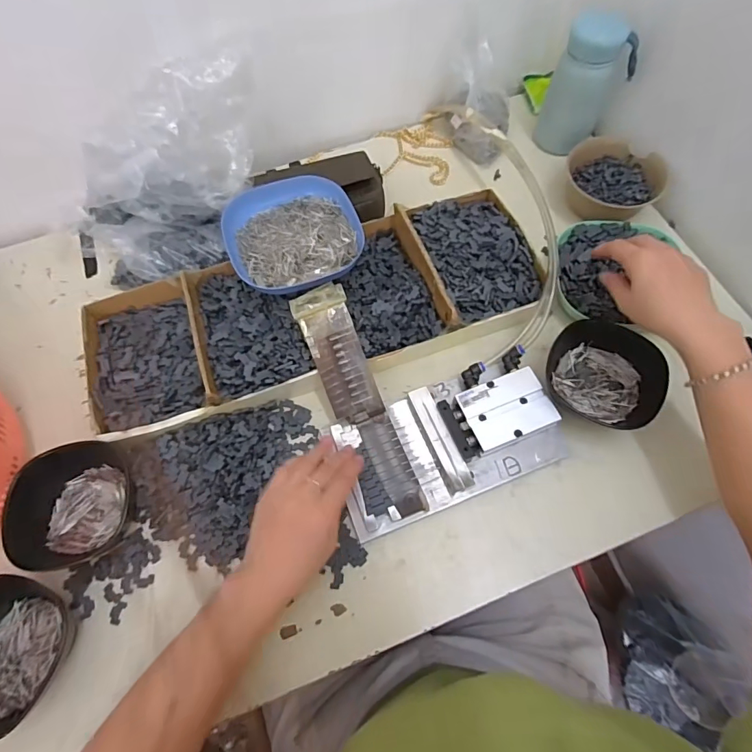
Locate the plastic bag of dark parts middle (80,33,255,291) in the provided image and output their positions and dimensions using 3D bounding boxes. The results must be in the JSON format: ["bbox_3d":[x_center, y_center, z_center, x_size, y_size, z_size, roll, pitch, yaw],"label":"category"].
[{"bbox_3d":[-0.214,-0.224,0.508,0.245,0.133,0.158,-32,68,-12],"label":"plastic bag of dark parts middle"}]

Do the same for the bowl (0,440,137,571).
[{"bbox_3d":[-0.281,0.115,0.417,0.109,0.038,0.099,-14,65,-4],"label":"bowl"}]

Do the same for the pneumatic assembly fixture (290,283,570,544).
[{"bbox_3d":[0.049,0.006,0.444,0.211,0.071,0.225,-20,66,-7],"label":"pneumatic assembly fixture"}]

